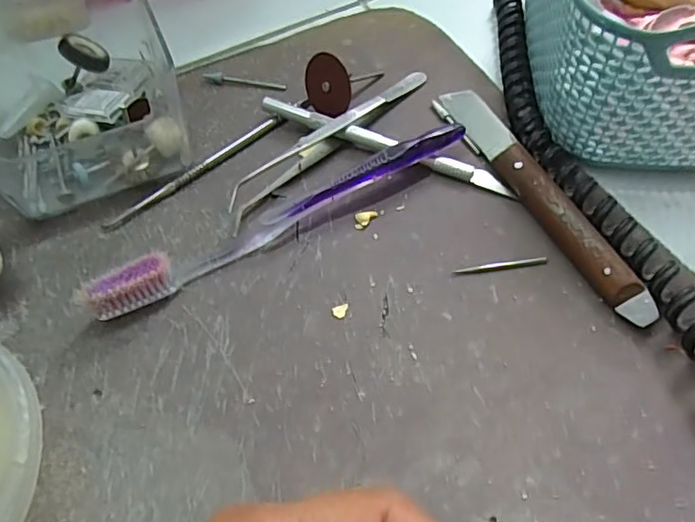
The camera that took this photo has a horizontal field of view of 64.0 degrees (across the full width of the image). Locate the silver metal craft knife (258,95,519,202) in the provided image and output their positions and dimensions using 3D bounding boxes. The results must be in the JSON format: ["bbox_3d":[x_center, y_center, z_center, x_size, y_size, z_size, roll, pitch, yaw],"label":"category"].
[{"bbox_3d":[0.019,-0.059,0.280,0.134,0.009,0.010,20,60,14],"label":"silver metal craft knife"}]

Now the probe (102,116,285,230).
[{"bbox_3d":[-0.075,-0.046,0.280,0.102,0.005,0.007,-38,64,-21],"label":"probe"}]

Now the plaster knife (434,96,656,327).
[{"bbox_3d":[0.089,-0.033,0.258,0.018,0.015,0.147,-22,59,-12],"label":"plaster knife"}]

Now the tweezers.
[{"bbox_3d":[-0.007,-0.064,0.280,0.137,0.017,0.017,-38,64,-21],"label":"tweezers"}]

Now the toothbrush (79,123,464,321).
[{"bbox_3d":[-0.025,-0.023,0.252,0.185,0.022,0.012,-28,60,-15],"label":"toothbrush"}]

